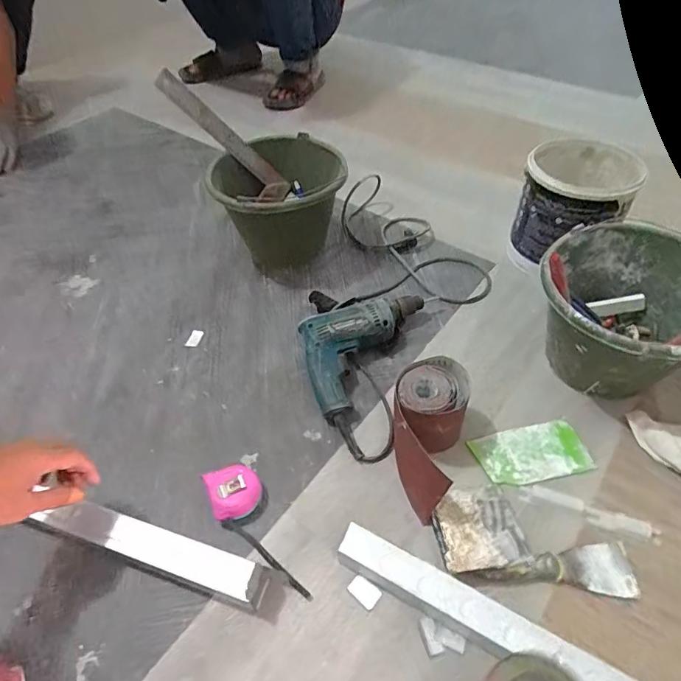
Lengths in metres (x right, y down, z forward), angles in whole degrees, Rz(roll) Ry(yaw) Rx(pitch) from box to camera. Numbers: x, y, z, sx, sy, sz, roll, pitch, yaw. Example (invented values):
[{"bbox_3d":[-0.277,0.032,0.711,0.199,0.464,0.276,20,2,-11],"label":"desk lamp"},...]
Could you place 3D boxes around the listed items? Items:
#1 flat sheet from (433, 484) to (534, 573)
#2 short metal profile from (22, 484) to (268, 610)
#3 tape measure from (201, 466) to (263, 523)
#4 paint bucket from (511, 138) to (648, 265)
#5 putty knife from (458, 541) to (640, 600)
[{"bbox_3d":[0.166,0.226,0.571,0.101,0.004,0.104,-4,35,-5],"label":"flat sheet"},{"bbox_3d":[-0.324,0.217,0.571,0.492,0.045,0.042,15,52,12],"label":"short metal profile"},{"bbox_3d":[-0.138,0.197,0.612,0.066,0.033,0.065,-19,50,-12],"label":"tape measure"},{"bbox_3d":[0.410,-0.246,0.828,0.164,0.142,0.186,22,54,19],"label":"paint bucket"},{"bbox_3d":[0.238,0.265,0.536,0.192,0.022,0.056,-5,49,1],"label":"putty knife"}]

